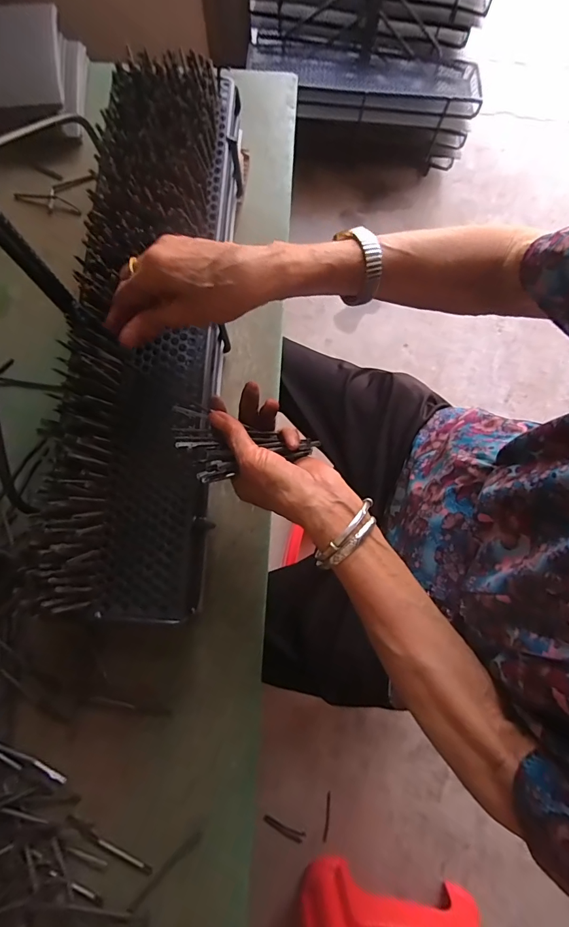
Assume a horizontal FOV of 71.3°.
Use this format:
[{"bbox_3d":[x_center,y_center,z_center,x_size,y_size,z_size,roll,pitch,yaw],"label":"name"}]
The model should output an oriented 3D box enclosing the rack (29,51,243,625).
[{"bbox_3d":[-0.131,-0.147,0.418,0.147,0.105,0.582,5,82,0],"label":"rack"}]

